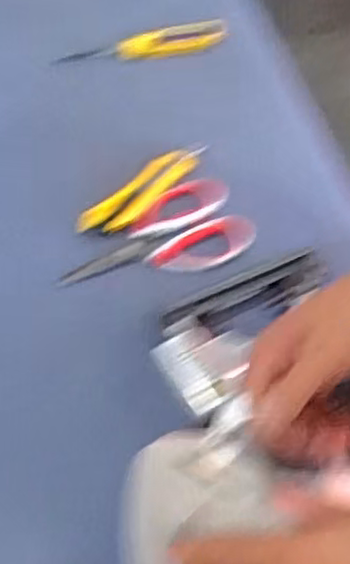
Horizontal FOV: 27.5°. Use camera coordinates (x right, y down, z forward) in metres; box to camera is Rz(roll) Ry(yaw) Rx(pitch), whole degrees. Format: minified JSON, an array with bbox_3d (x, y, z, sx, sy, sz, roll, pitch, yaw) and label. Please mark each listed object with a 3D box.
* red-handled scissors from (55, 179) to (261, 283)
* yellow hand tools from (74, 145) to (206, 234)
[{"bbox_3d":[-0.020,-0.047,0.739,0.199,0.016,0.109,-19,59,-15],"label":"red-handled scissors"},{"bbox_3d":[-0.033,-0.100,0.764,0.042,0.017,0.165,38,62,20],"label":"yellow hand tools"}]

